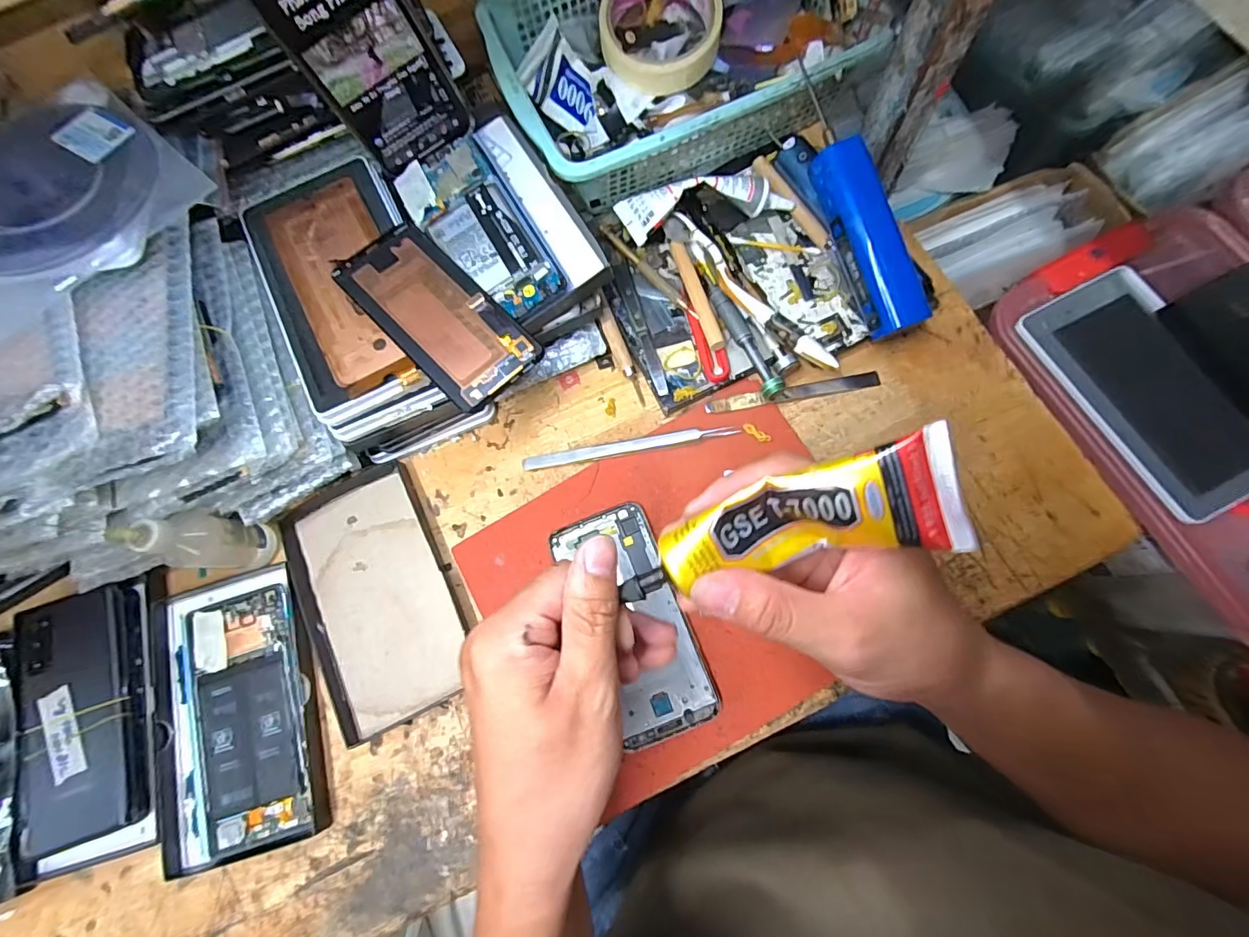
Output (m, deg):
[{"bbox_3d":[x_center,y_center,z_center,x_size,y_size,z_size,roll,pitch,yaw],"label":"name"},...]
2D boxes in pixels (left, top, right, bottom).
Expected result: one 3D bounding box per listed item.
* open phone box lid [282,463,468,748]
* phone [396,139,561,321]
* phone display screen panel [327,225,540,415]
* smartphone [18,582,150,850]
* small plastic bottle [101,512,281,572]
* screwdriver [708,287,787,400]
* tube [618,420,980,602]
[{"bbox_3d":[-0.178,0.092,0.383,0.102,0.017,0.173,-24,76,-1],"label":"open phone box lid"},{"bbox_3d":[-0.101,-0.169,0.370,0.066,0.011,0.150,-33,76,-4],"label":"phone"},{"bbox_3d":[-0.123,-0.102,0.344,0.062,0.012,0.137,-44,80,-8],"label":"phone display screen panel"},{"bbox_3d":[-0.382,0.169,0.366,0.093,0.014,0.162,-19,76,-7],"label":"smartphone"},{"bbox_3d":[-0.281,0.049,0.352,0.029,0.098,0.035,4,77,6],"label":"small plastic bottle"},{"bbox_3d":[0.089,-0.094,0.388,0.015,0.019,0.099,-23,76,-1],"label":"screwdriver"},{"bbox_3d":[0.063,0.027,0.215,0.132,0.029,0.040,-20,76,21],"label":"tube"}]

